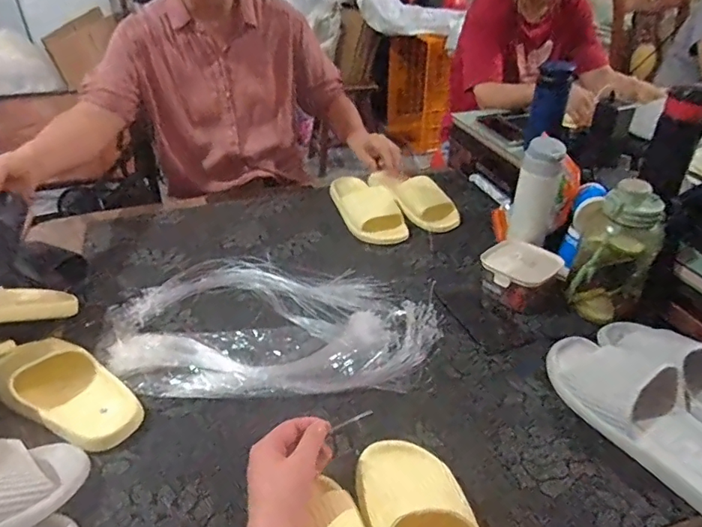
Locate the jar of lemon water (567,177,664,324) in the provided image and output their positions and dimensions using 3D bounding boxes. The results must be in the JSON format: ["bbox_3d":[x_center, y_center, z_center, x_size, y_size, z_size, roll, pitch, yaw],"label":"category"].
[{"bbox_3d":[0.400,-0.029,0.748,0.107,0.199,0.115,13,38,18],"label":"jar of lemon water"}]

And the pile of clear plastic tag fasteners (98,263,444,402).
[{"bbox_3d":[-0.112,0.089,0.745,0.472,0.052,0.278,3,36,5],"label":"pile of clear plastic tag fasteners"}]

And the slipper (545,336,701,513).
[{"bbox_3d":[0.355,0.170,0.587,0.109,0.085,0.288,-15,38,-19],"label":"slipper"}]

